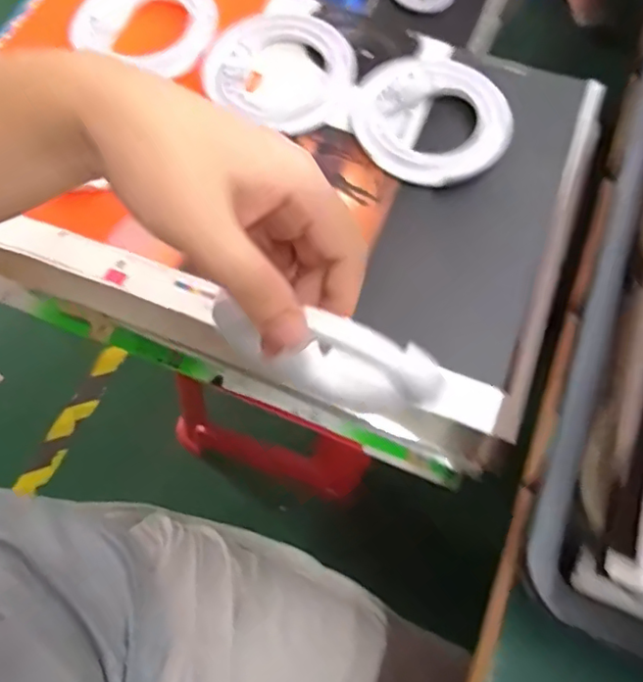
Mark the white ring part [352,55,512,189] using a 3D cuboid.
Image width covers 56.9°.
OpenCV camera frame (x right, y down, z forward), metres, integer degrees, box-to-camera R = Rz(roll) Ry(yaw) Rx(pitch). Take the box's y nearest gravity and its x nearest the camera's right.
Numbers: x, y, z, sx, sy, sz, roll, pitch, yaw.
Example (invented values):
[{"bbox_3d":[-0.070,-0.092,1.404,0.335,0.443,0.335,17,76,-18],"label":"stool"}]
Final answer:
[{"bbox_3d":[0.096,-0.199,0.527,0.128,0.033,0.136,1,63,-2],"label":"white ring part"}]

